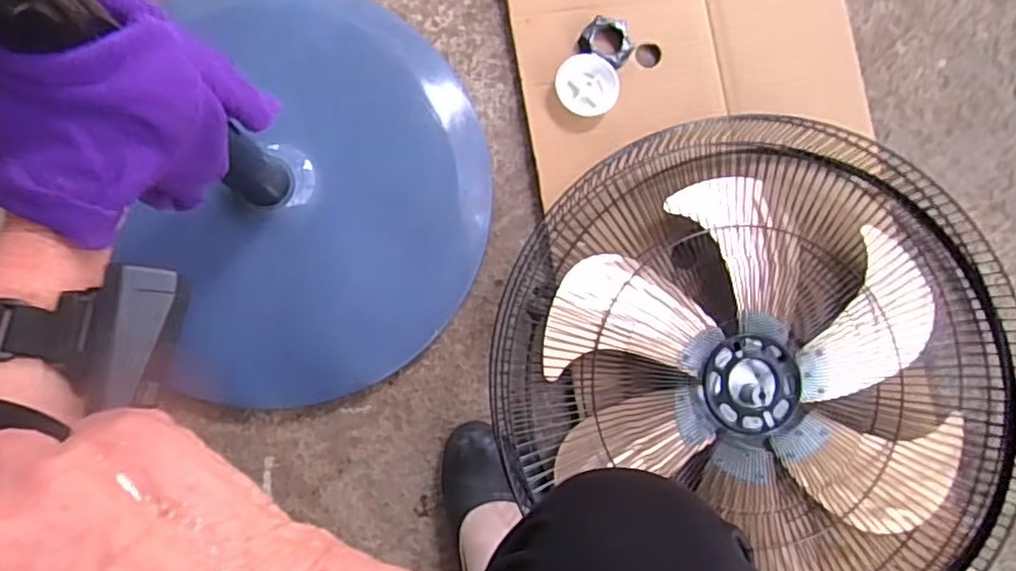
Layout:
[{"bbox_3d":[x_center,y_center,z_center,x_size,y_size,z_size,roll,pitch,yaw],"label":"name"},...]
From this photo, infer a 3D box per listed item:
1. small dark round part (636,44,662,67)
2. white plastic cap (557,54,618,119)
[{"bbox_3d":[0.151,-0.246,0.707,0.028,0.006,0.024,-15,87,-3],"label":"small dark round part"},{"bbox_3d":[0.083,-0.210,0.694,0.064,0.015,0.059,0,86,-2],"label":"white plastic cap"}]

